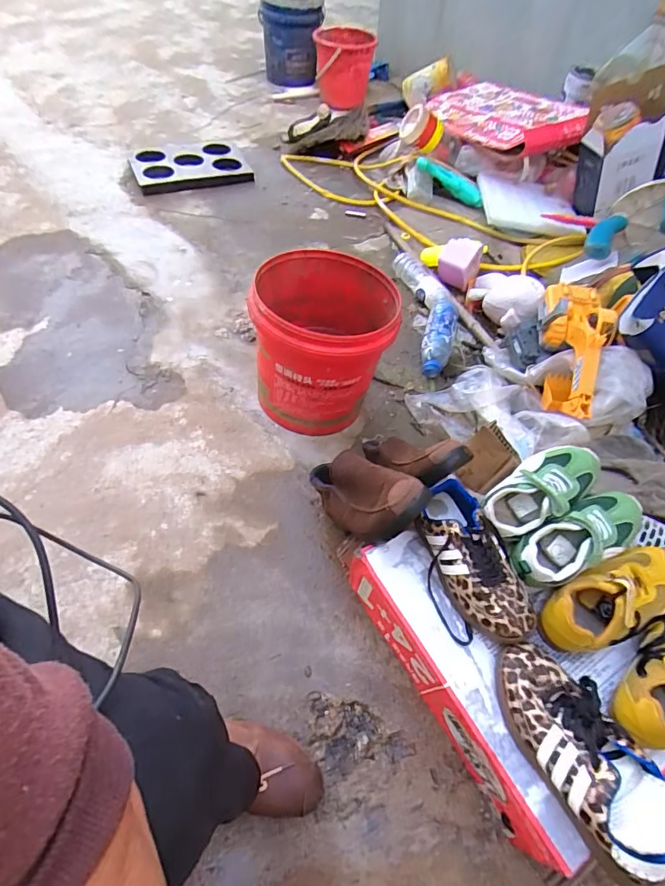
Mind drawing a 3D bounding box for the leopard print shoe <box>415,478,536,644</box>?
[{"bbox_3d":[0.181,0.156,0.599,0.088,0.069,0.215,-15,57,-12],"label":"leopard print shoe"}]

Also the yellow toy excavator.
[{"bbox_3d":[0.466,-0.198,0.934,0.179,0.128,0.296,22,58,13],"label":"yellow toy excavator"}]

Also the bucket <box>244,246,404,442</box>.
[{"bbox_3d":[-0.014,-0.190,0.876,0.249,0.253,0.244,1,56,-2],"label":"bucket"}]

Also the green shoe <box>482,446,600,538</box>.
[{"bbox_3d":[0.289,0.066,0.638,0.180,0.073,0.093,-33,63,-7],"label":"green shoe"}]

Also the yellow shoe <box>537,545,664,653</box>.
[{"bbox_3d":[0.361,0.205,0.586,0.199,0.082,0.087,-22,59,-16],"label":"yellow shoe"}]

